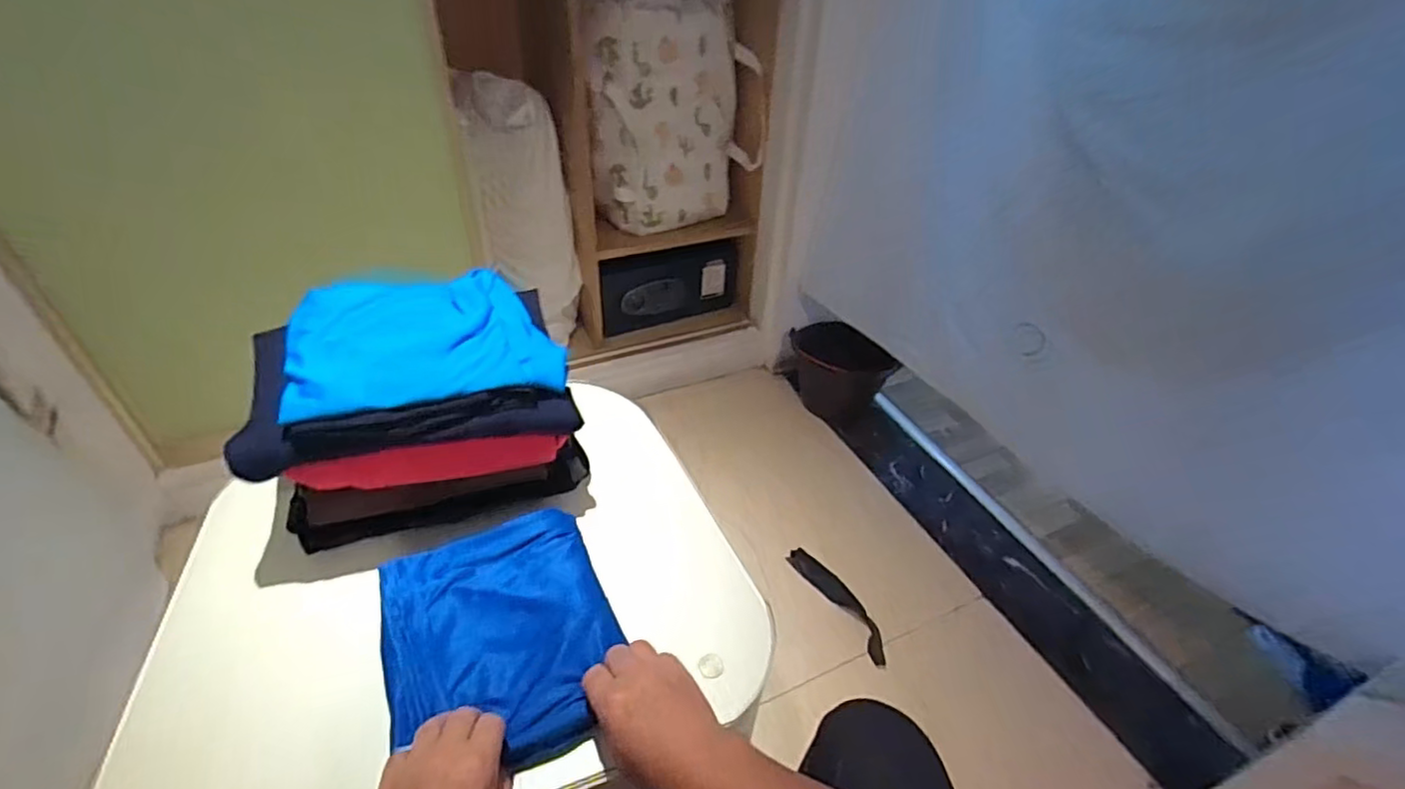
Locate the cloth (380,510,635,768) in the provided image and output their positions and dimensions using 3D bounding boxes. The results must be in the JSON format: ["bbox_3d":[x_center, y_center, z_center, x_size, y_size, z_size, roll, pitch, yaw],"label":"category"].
[{"bbox_3d":[-0.193,0.231,0.601,0.206,0.048,0.226,-18,43,-23],"label":"cloth"}]

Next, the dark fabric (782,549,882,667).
[{"bbox_3d":[0.291,0.431,1.303,0.071,0.016,0.290,-21,46,-26],"label":"dark fabric"}]

